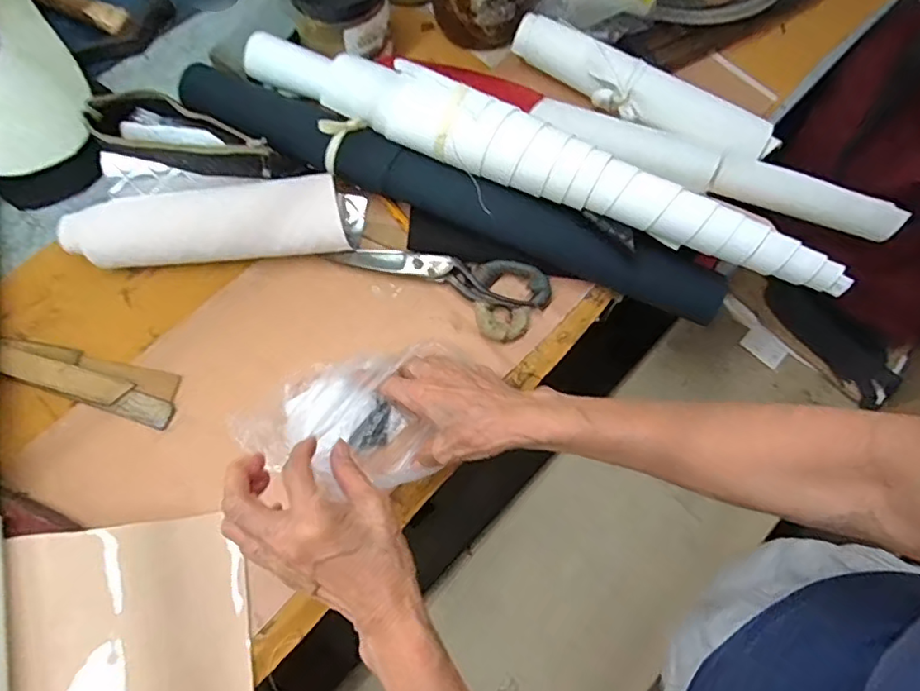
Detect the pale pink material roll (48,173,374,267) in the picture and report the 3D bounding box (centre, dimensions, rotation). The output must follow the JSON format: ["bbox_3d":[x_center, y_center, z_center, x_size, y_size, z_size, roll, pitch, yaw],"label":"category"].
[{"bbox_3d":[-0.214,-0.106,0.489,0.251,0.052,0.065,-5,72,-3],"label":"pale pink material roll"}]

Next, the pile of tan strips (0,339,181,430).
[{"bbox_3d":[-0.400,0.007,0.470,0.337,0.011,0.043,13,70,4],"label":"pile of tan strips"}]

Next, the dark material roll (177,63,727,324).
[{"bbox_3d":[-0.015,-0.133,0.496,0.509,0.055,0.063,24,73,7],"label":"dark material roll"}]

